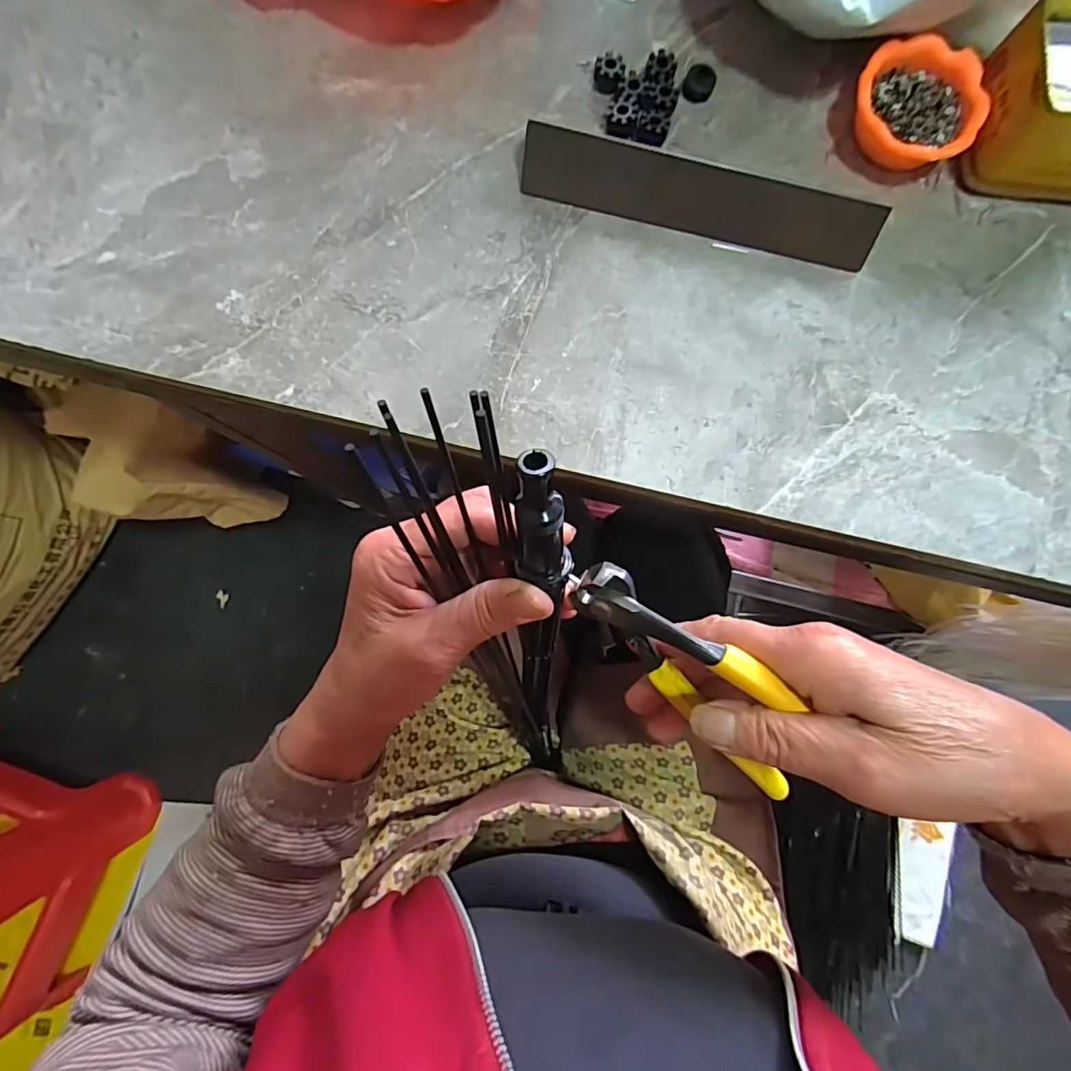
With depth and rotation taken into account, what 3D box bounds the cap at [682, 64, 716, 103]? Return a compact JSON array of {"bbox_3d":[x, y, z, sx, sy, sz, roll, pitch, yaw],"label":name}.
[{"bbox_3d":[0.102,-0.283,0.338,0.019,0.010,0.016,24,84,0],"label":"cap"}]

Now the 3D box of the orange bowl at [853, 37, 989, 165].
[{"bbox_3d":[0.232,-0.263,0.333,0.074,0.024,0.070,0,84,-3],"label":"orange bowl"}]

